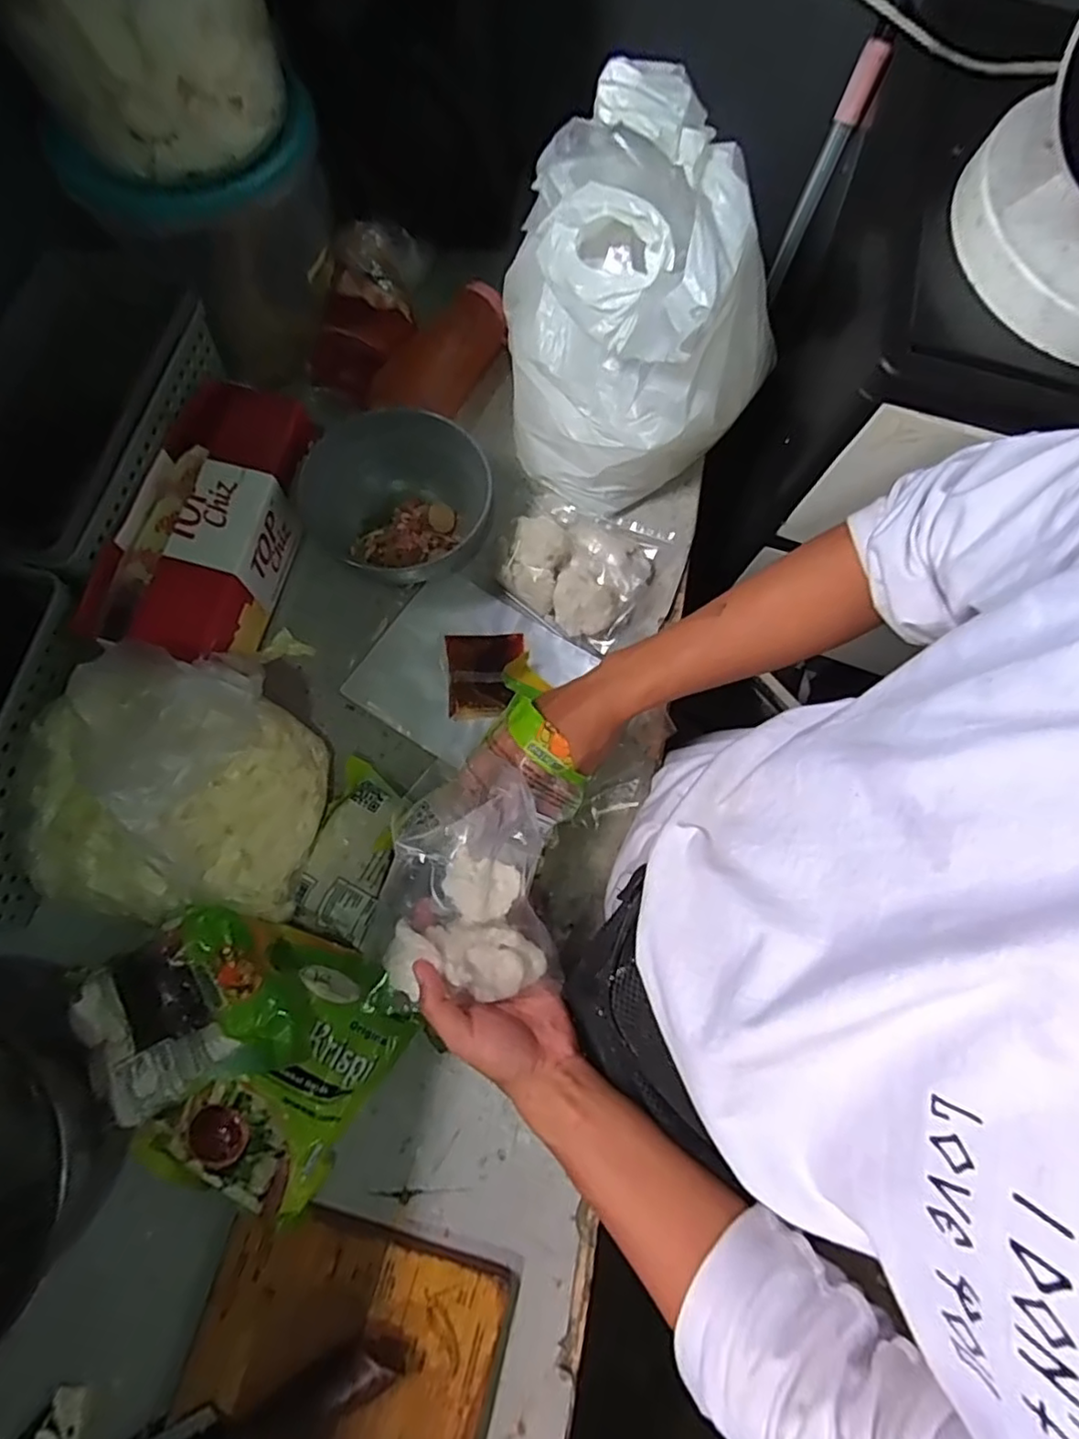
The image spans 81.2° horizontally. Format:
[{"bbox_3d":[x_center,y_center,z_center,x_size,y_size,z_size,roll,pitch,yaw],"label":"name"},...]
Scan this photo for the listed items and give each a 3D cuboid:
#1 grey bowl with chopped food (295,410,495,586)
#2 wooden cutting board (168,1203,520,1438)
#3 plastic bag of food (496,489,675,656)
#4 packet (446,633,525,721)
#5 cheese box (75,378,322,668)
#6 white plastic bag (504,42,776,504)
[{"bbox_3d":[-0.130,-0.205,0.579,0.154,0.073,0.144,0,73,-1],"label":"grey bowl with chopped food"},{"bbox_3d":[-0.147,0.492,0.399,0.200,0.021,0.284,14,74,3],"label":"wooden cutting board"},{"bbox_3d":[0.039,-0.150,0.579,0.129,0.034,0.128,33,76,8],"label":"plastic bag of food"},{"bbox_3d":[-0.048,-0.041,0.559,0.065,0.010,0.079,-3,74,-2],"label":"packet"},{"bbox_3d":[-0.281,-0.170,0.547,0.117,0.074,0.256,9,74,1],"label":"cheese box"},{"bbox_3d":[0.079,-0.347,0.518,0.199,0.227,0.216,-3,74,-2],"label":"white plastic bag"}]

